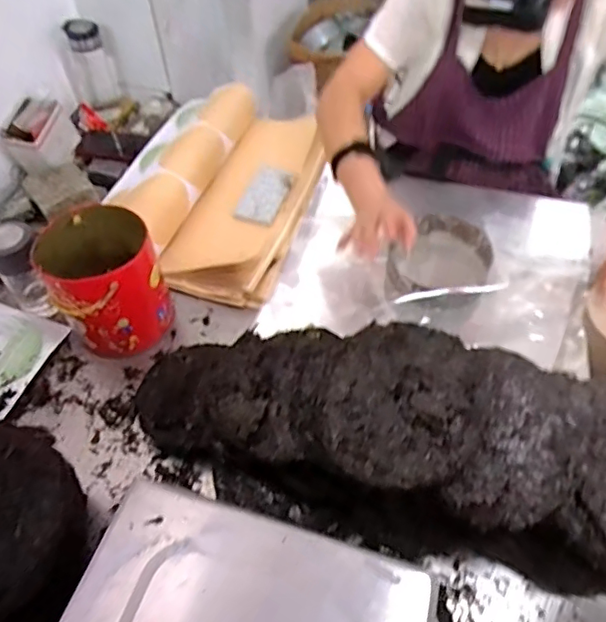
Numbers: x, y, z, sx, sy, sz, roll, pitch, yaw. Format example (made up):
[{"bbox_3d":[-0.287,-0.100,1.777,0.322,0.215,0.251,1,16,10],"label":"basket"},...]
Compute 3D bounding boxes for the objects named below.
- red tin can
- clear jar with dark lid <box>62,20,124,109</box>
[{"bbox_3d":[-0.311,-0.044,0.897,0.164,0.183,0.171,-2,51,2],"label":"red tin can"},{"bbox_3d":[-0.424,-0.485,1.107,0.095,0.161,0.088,-2,51,2],"label":"clear jar with dark lid"}]

